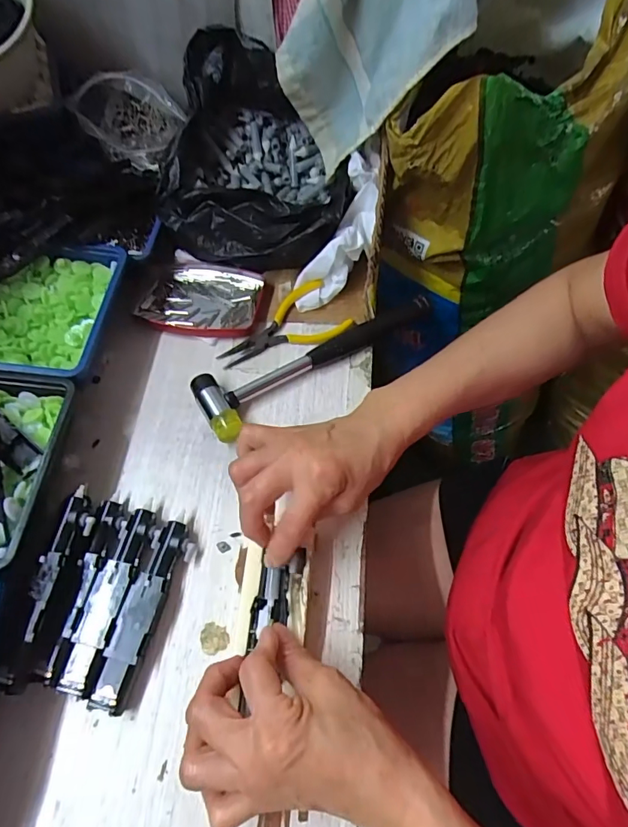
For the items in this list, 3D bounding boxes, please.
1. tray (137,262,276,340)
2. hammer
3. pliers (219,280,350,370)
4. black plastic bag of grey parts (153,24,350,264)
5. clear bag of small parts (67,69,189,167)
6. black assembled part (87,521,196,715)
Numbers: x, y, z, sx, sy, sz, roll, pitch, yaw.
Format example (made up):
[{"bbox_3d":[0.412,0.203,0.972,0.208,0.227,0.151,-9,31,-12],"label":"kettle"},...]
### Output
[{"bbox_3d":[-0.108,-0.110,0.460,0.121,0.015,0.083,9,62,7],"label":"tray"},{"bbox_3d":[0.005,-0.057,0.419,0.229,0.023,0.061,-31,64,-14],"label":"hammer"},{"bbox_3d":[-0.032,-0.086,0.442,0.123,0.011,0.065,-18,61,-7],"label":"pliers"},{"bbox_3d":[-0.074,-0.254,0.474,0.175,0.119,0.238,-17,61,-7],"label":"black plastic bag of grey parts"},{"bbox_3d":[-0.189,-0.310,0.489,0.104,0.056,0.118,-8,60,-4],"label":"clear bag of small parts"},{"bbox_3d":[-0.114,0.134,0.321,0.026,0.020,0.119,14,62,10],"label":"black assembled part"}]

